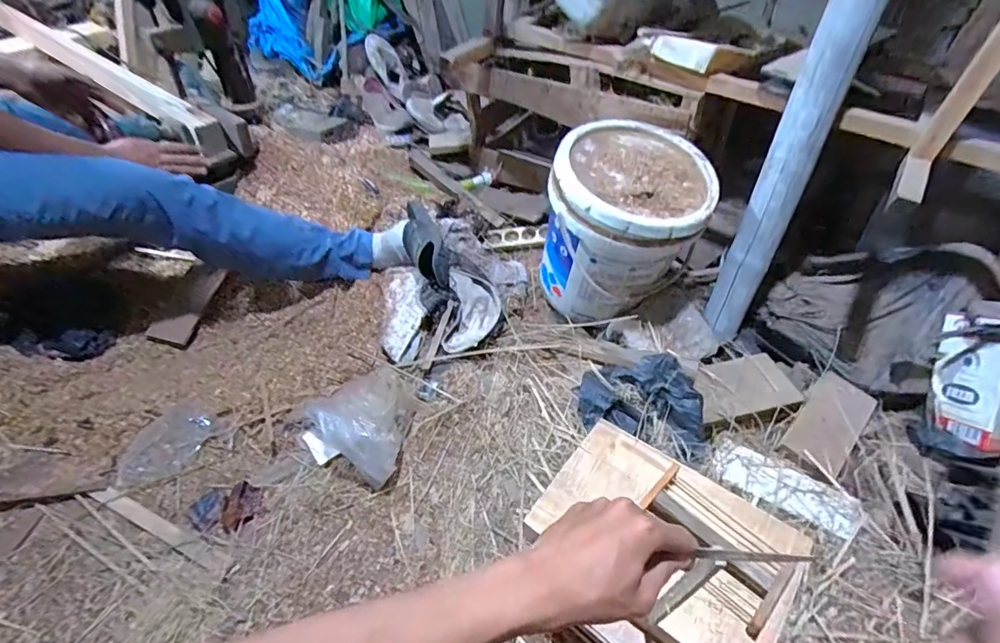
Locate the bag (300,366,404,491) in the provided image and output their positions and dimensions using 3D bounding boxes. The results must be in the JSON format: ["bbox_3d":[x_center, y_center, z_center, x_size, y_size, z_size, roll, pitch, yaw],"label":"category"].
[{"bbox_3d":[-0.232,0.157,0.863,0.216,0.093,0.160,34,52,27],"label":"bag"}]

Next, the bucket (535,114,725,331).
[{"bbox_3d":[0.249,-0.186,1.025,0.285,0.321,0.281,2,44,-2],"label":"bucket"}]

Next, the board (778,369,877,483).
[{"bbox_3d":[0.618,0.189,0.933,0.101,0.021,0.215,34,52,27],"label":"board"}]

